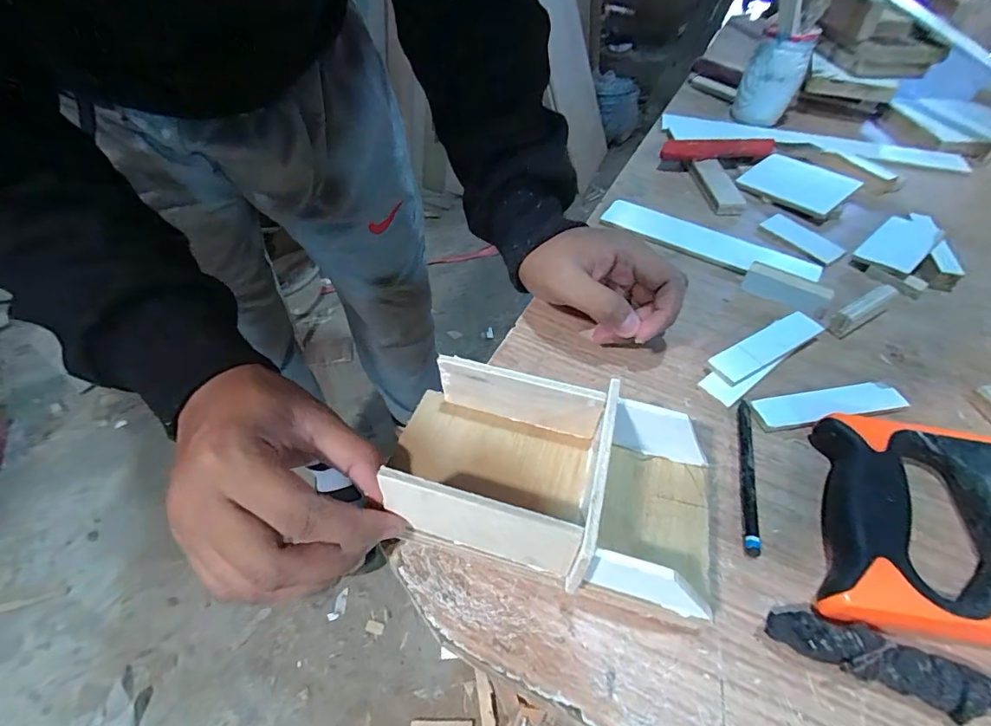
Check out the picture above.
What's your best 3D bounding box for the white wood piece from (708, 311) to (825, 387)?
[{"bbox_3d":[0.191,-0.012,0.344,0.097,0.005,0.024,-25,55,-22],"label":"white wood piece"}]

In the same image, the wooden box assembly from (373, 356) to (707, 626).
[{"bbox_3d":[0.028,0.053,0.235,0.156,0.048,0.087,10,52,5],"label":"wooden box assembly"}]

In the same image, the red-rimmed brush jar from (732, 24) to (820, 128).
[{"bbox_3d":[0.343,-0.351,0.597,0.065,0.100,0.051,25,53,17],"label":"red-rimmed brush jar"}]

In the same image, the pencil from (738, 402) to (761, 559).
[{"bbox_3d":[0.147,0.062,0.281,0.008,0.009,0.100,14,50,9],"label":"pencil"}]

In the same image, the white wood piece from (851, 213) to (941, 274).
[{"bbox_3d":[0.359,-0.107,0.429,0.091,0.015,0.043,-33,58,-27],"label":"white wood piece"}]

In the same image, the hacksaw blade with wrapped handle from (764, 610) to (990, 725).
[{"bbox_3d":[0.273,0.157,0.198,0.309,0.021,0.023,14,52,8],"label":"hacksaw blade with wrapped handle"}]

